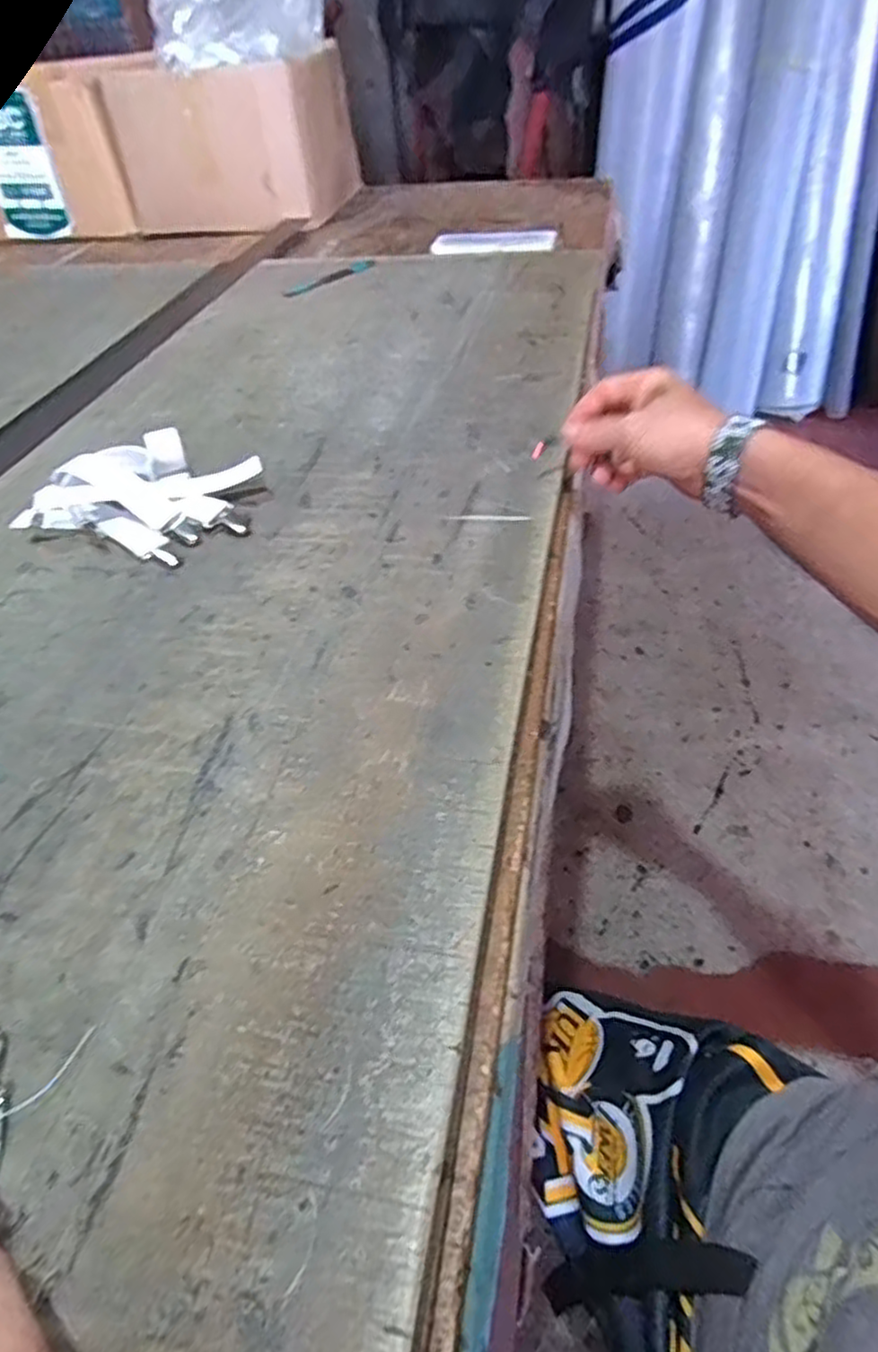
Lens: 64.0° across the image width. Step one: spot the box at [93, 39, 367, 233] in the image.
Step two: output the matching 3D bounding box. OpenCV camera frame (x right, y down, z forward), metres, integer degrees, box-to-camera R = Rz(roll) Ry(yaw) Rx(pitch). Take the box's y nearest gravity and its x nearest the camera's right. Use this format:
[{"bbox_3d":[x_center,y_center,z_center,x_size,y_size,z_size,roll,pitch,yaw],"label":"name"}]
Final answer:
[{"bbox_3d":[-0.363,-0.986,1.297,0.357,0.221,0.297,5,46,11],"label":"box"}]

